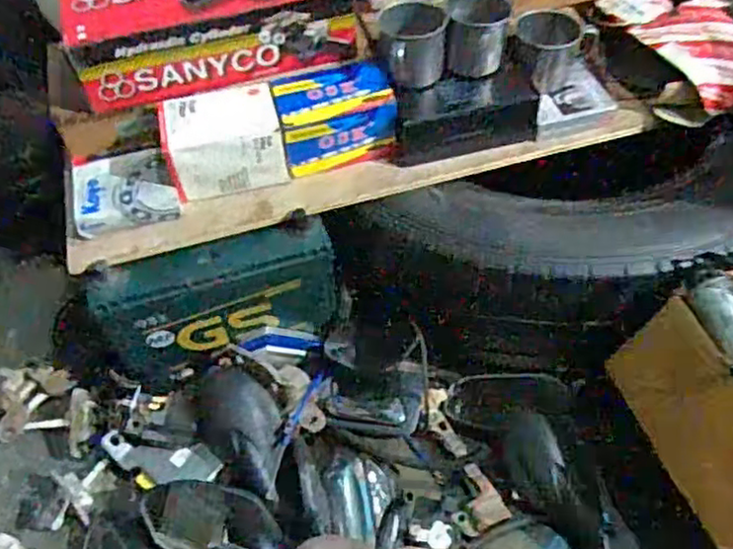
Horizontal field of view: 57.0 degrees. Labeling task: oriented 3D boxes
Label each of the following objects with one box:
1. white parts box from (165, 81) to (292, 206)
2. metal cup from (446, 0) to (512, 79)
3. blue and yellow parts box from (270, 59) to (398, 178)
[{"bbox_3d":[-0.139,-0.131,0.651,0.109,0.052,0.077,-14,53,-8],"label":"white parts box"},{"bbox_3d":[0.110,-0.239,0.671,0.061,0.060,0.059,4,52,5],"label":"metal cup"},{"bbox_3d":[-0.030,-0.157,0.671,0.111,0.067,0.076,-12,53,-7],"label":"blue and yellow parts box"}]

